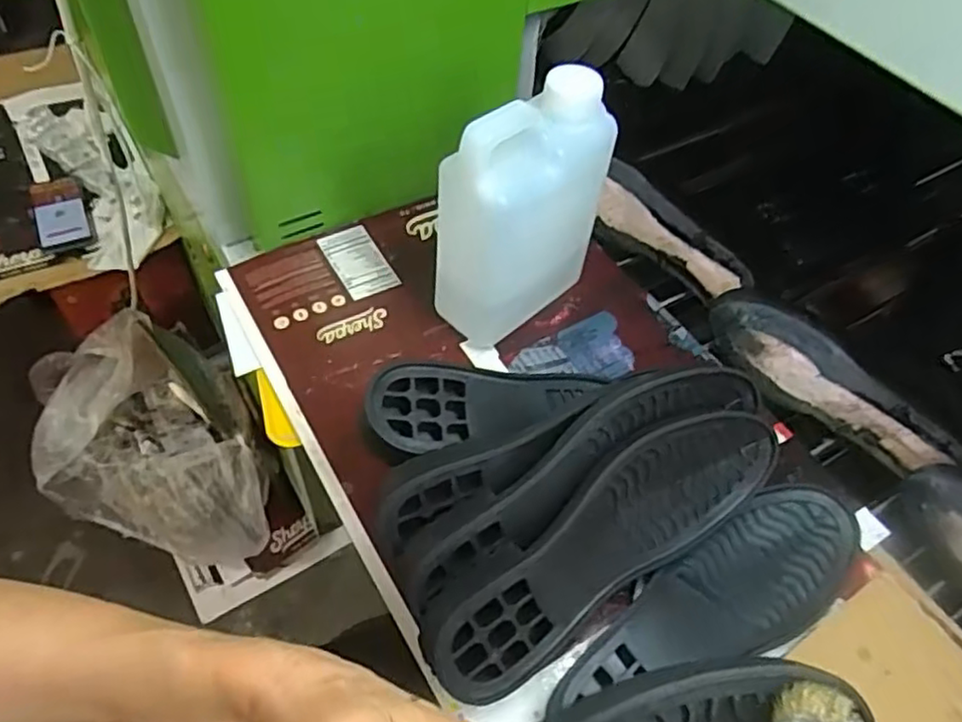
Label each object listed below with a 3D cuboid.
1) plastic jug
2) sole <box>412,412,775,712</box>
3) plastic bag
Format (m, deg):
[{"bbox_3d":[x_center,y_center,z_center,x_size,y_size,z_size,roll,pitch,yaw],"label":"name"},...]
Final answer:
[{"bbox_3d":[0.030,-0.107,0.521,0.072,0.188,0.134,38,60,22],"label":"plastic jug"},{"bbox_3d":[0.076,0.103,0.405,0.247,0.090,0.028,-29,22,-23],"label":"sole"},{"bbox_3d":[-0.517,0.156,1.051,0.256,0.176,0.393,-37,64,-27],"label":"plastic bag"}]

